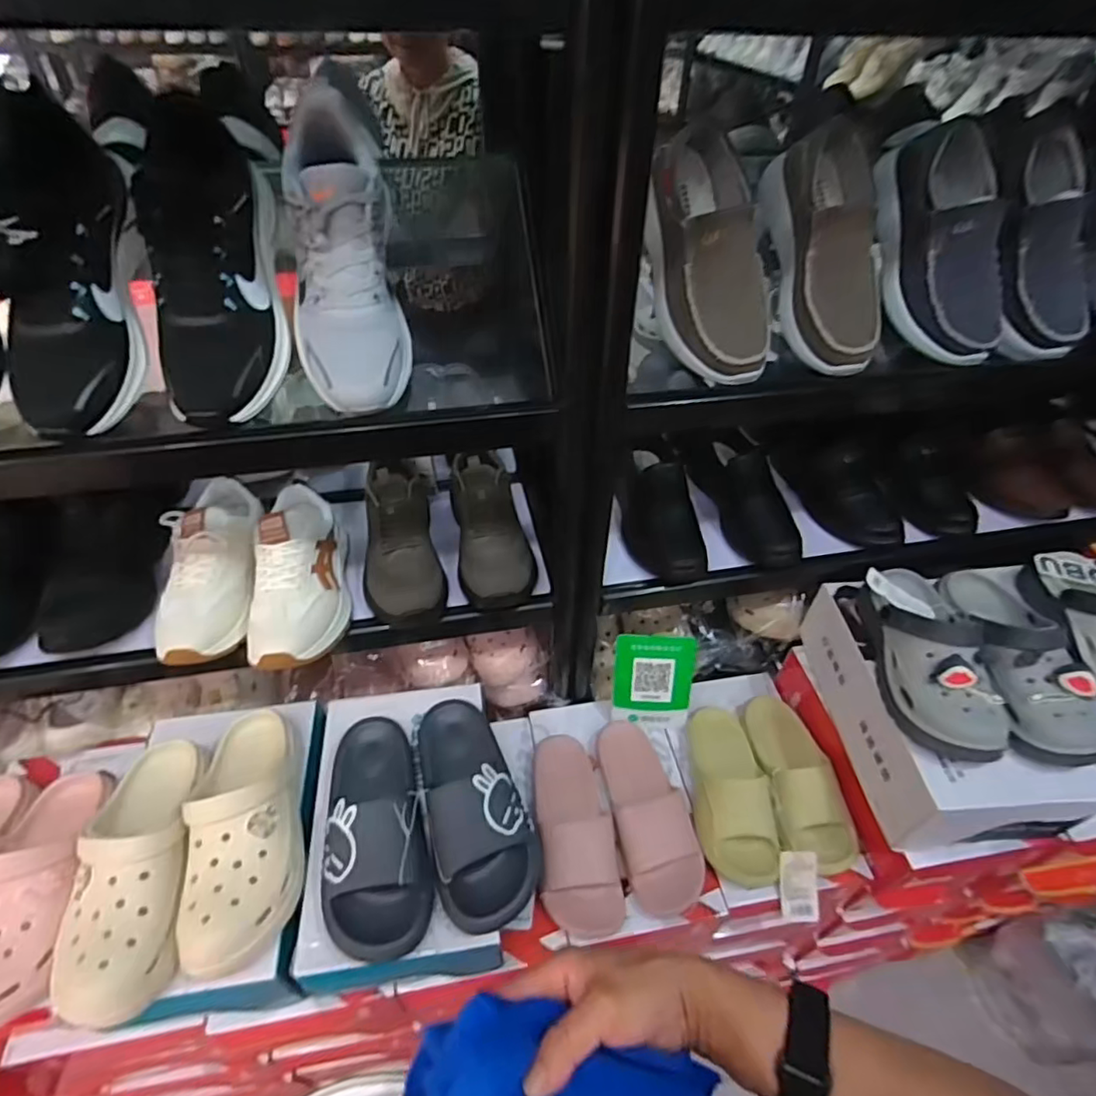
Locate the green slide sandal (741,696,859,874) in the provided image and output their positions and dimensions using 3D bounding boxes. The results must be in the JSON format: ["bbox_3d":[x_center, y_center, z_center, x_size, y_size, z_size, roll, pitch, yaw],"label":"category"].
[{"bbox_3d":[0.343,0.305,0.809,0.098,0.062,0.229,-2,44,-3],"label":"green slide sandal"}]

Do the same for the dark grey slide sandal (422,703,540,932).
[{"bbox_3d":[-0.092,0.278,0.674,0.106,0.070,0.251,-16,46,-17],"label":"dark grey slide sandal"}]

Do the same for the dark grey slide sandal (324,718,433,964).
[{"bbox_3d":[-0.190,0.295,0.651,0.102,0.064,0.248,-9,44,-11],"label":"dark grey slide sandal"}]

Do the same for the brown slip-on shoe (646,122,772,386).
[{"bbox_3d":[0.165,-0.296,0.613,0.090,0.080,0.251,-10,88,-11],"label":"brown slip-on shoe"}]

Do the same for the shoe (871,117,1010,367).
[{"bbox_3d":[0.445,-0.333,0.669,0.092,0.246,0.101,-13,4,-15],"label":"shoe"}]

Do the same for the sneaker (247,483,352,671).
[{"bbox_3d":[-0.296,0.026,0.716,0.091,0.113,0.240,-4,44,-6],"label":"sneaker"}]

